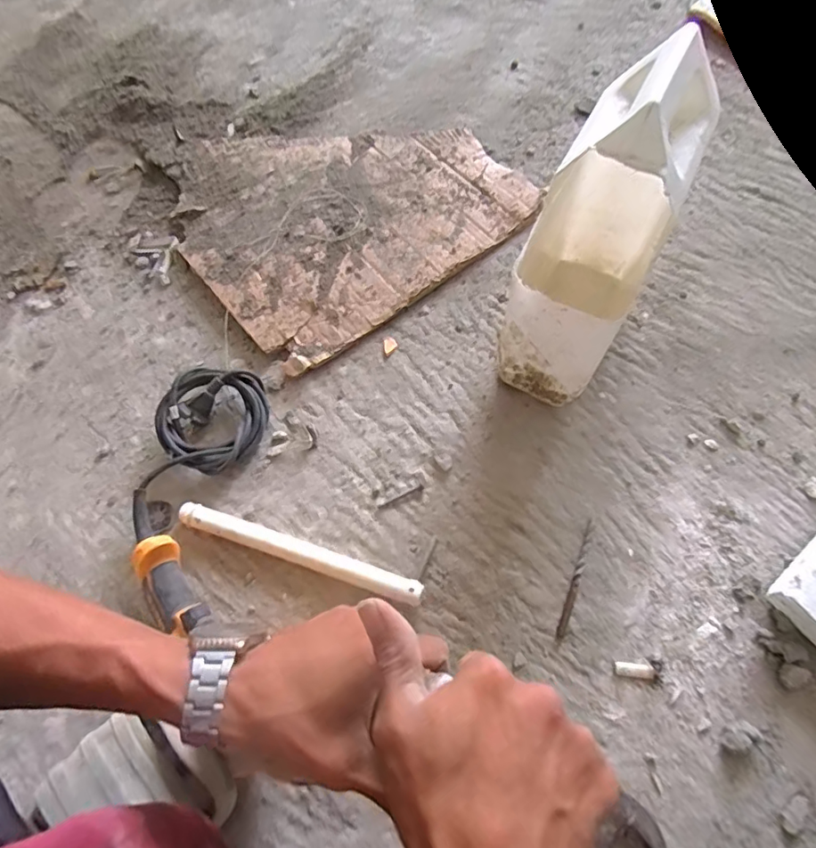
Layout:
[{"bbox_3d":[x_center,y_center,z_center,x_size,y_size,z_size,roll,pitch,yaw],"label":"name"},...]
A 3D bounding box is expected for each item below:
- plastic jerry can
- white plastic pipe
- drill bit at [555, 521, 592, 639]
[{"bbox_3d":[0.169,-0.171,0.481,0.114,0.268,0.227,19,67,10],"label":"plastic jerry can"},{"bbox_3d":[-0.102,0.120,0.487,0.237,0.024,0.022,17,67,9],"label":"white plastic pipe"},{"bbox_3d":[0.158,0.143,0.487,0.009,0.007,0.114,21,67,11],"label":"drill bit"}]

